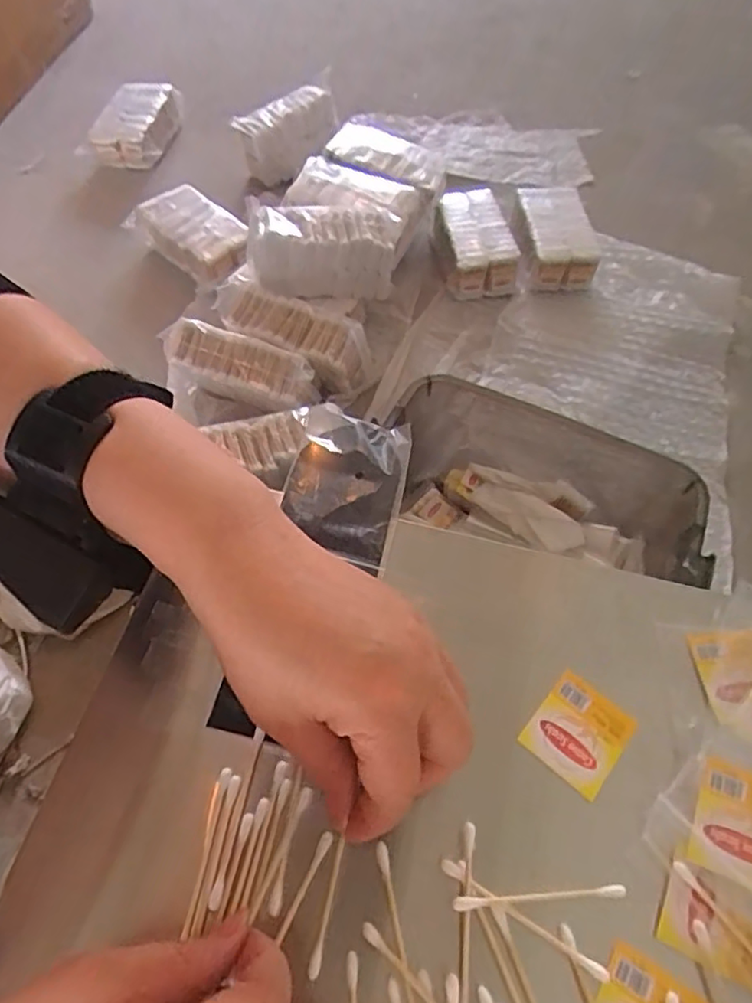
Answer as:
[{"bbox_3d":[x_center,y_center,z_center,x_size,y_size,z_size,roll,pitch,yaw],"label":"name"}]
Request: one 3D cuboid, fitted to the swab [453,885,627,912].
[{"bbox_3d":[0.066,0.158,0.239,0.070,0.007,0.005,-2,58,-2],"label":"swab"}]

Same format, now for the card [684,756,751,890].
[{"bbox_3d":[0.154,0.135,0.248,0.039,0.004,0.043,19,67,17],"label":"card"}]

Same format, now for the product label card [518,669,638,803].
[{"bbox_3d":[0.094,0.107,0.277,0.039,0.004,0.042,38,66,18],"label":"product label card"}]

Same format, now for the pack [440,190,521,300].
[{"bbox_3d":[0.175,-0.473,1.081,0.126,0.076,0.212,-4,61,-4],"label":"pack"}]

